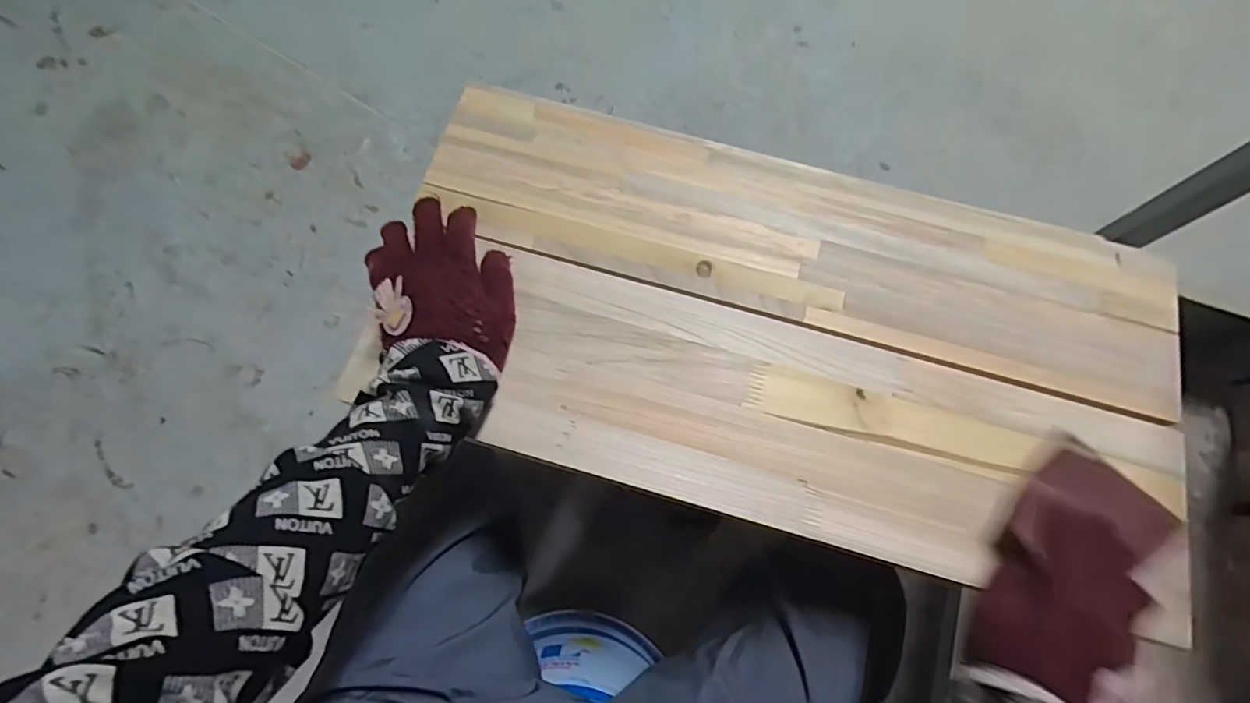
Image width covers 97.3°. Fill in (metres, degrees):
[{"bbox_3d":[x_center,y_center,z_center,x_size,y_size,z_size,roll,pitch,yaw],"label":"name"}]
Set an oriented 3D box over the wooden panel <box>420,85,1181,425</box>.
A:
[{"bbox_3d":[0.146,-0.097,0.466,0.621,0.015,0.148,16,73,3],"label":"wooden panel"}]

